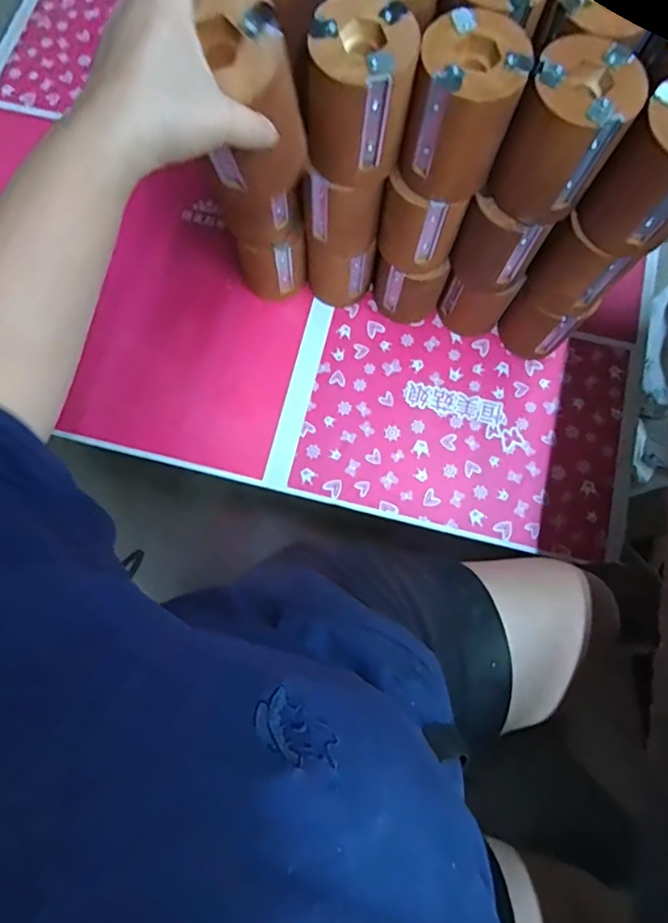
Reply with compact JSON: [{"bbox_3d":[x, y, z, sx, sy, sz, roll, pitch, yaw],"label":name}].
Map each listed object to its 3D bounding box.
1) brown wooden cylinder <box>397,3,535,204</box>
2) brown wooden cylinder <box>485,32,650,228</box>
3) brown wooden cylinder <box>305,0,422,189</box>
[{"bbox_3d":[0.102,-0.273,0.411,0.081,0.098,0.076,19,78,3],"label":"brown wooden cylinder"},{"bbox_3d":[0.178,-0.249,0.409,0.080,0.101,0.075,39,78,7],"label":"brown wooden cylinder"},{"bbox_3d":[0.020,-0.284,0.418,0.079,0.116,0.076,6,76,0],"label":"brown wooden cylinder"}]

